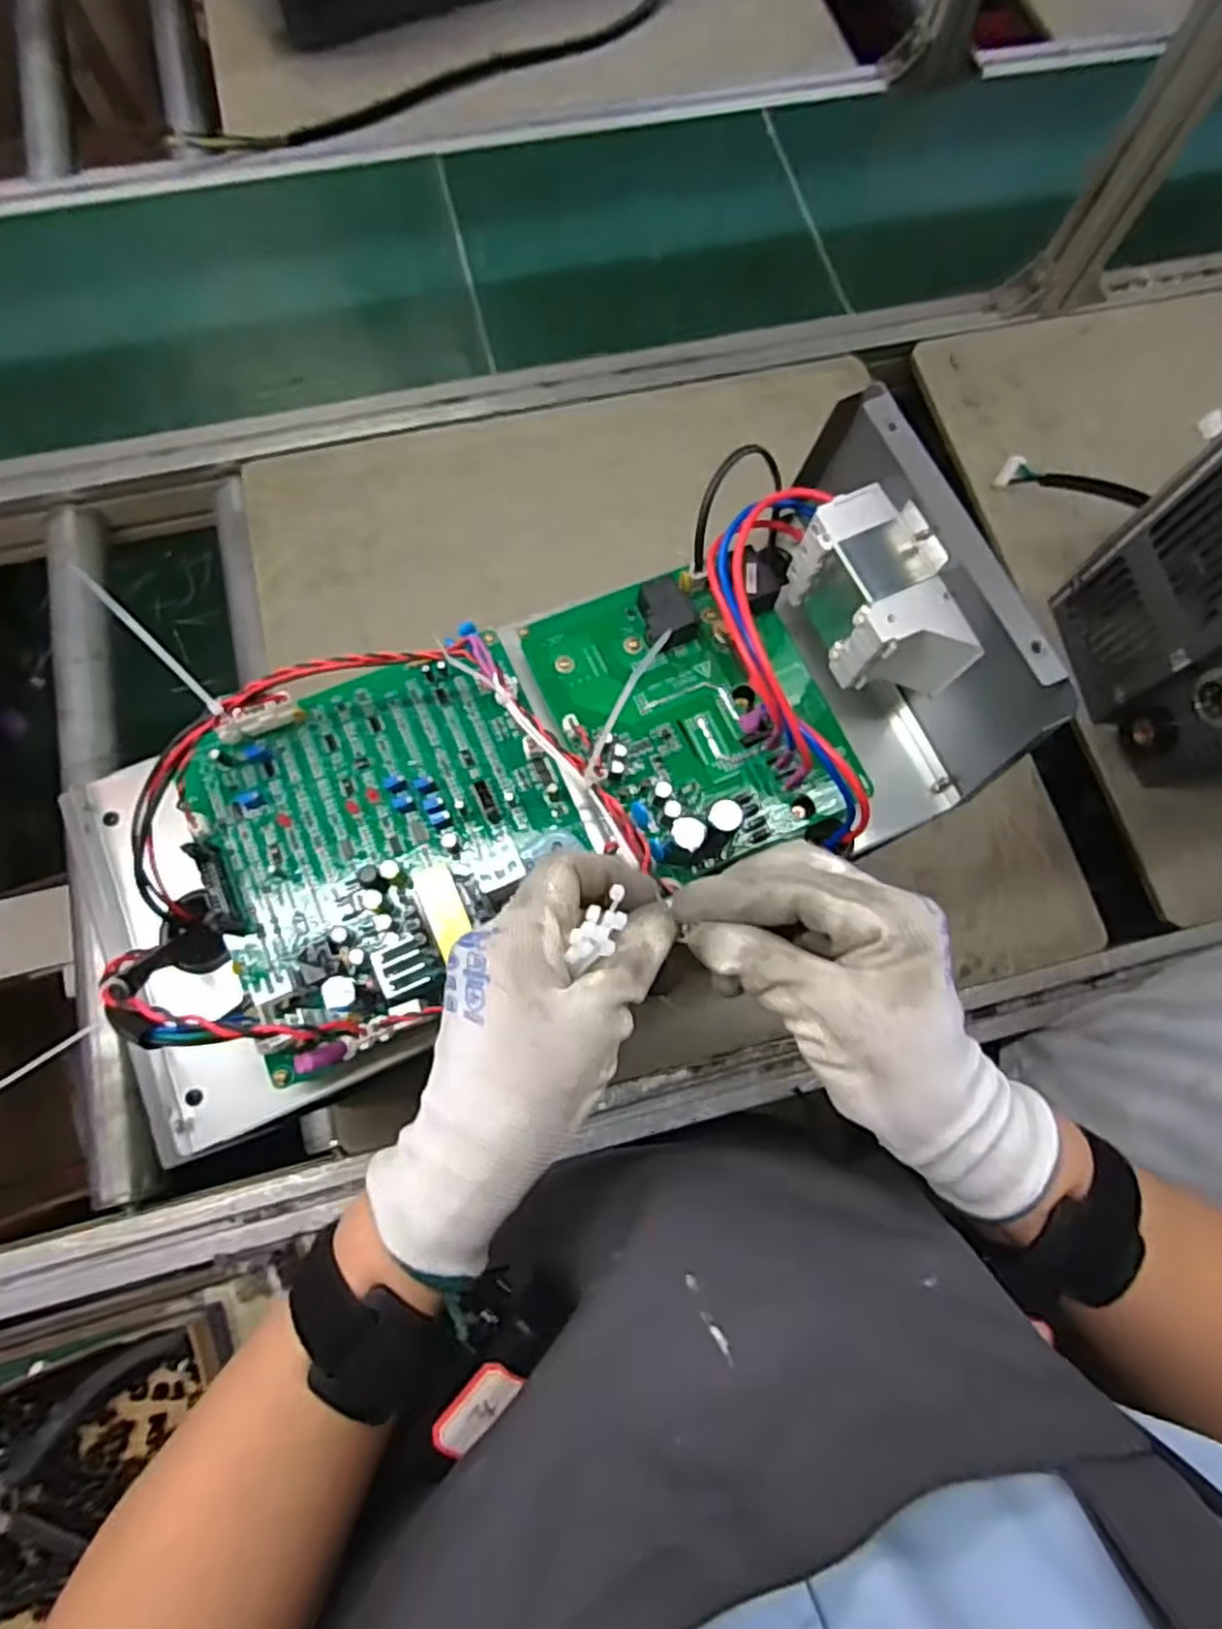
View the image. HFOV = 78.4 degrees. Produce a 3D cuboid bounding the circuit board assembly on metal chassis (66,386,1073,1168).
[{"bbox_3d":[-0.039,-0.020,0.365,0.428,0.100,0.184,-22,76,-2],"label":"circuit board assembly on metal chassis"}]

